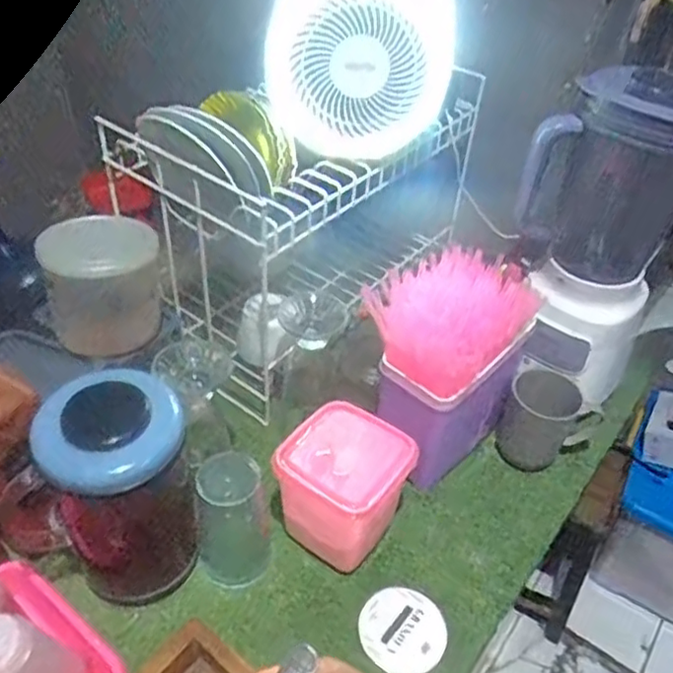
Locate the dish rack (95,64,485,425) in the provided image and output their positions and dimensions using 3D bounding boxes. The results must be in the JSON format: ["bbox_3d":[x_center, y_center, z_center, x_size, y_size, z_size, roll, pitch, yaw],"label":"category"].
[{"bbox_3d":[-0.035,-0.166,0.874,0.241,0.311,0.437,32,48,27],"label":"dish rack"}]

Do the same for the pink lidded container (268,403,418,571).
[{"bbox_3d":[0.008,0.155,0.657,0.115,0.114,0.112,25,45,21],"label":"pink lidded container"}]

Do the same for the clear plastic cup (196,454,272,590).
[{"bbox_3d":[-0.101,0.177,0.633,0.068,0.141,0.062,3,41,-3],"label":"clear plastic cup"}]

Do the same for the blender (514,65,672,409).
[{"bbox_3d":[0.305,-0.130,0.762,0.172,0.355,0.184,22,44,18],"label":"blender"}]

